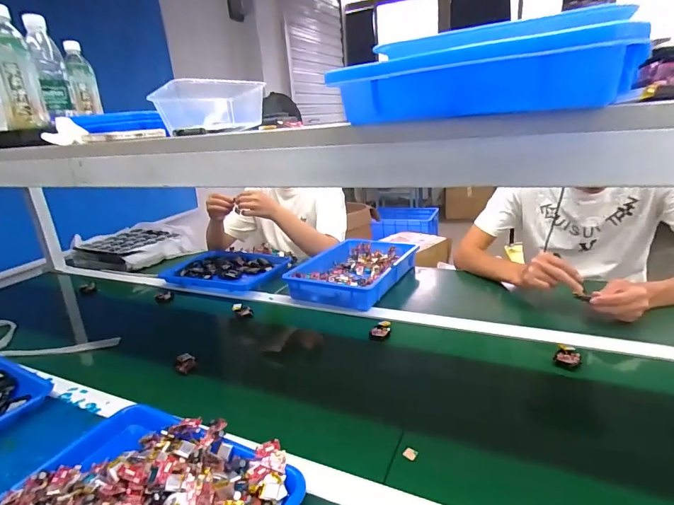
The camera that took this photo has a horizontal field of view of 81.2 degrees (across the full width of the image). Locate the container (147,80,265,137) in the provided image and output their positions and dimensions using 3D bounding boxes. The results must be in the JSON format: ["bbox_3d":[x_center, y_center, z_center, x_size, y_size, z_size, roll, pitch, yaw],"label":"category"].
[{"bbox_3d":[-0.201,-0.236,0.636,0.083,0.069,0.166,12,25,41],"label":"container"}]

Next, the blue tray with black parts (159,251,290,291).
[{"bbox_3d":[-0.344,0.056,1.189,0.362,0.037,0.235,2,20,19],"label":"blue tray with black parts"}]

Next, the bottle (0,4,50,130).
[{"bbox_3d":[-0.552,-0.309,0.671,0.063,0.184,0.057,-17,22,-32],"label":"bottle"}]

